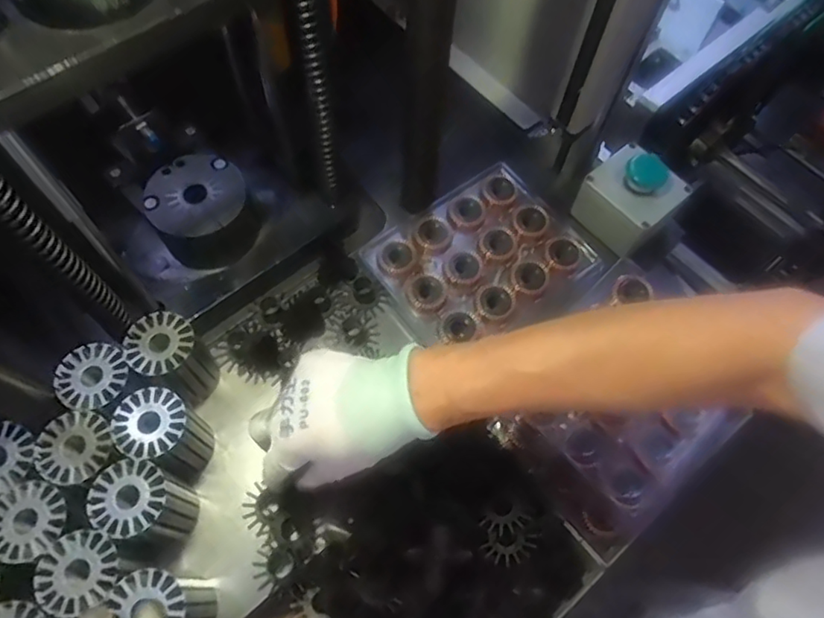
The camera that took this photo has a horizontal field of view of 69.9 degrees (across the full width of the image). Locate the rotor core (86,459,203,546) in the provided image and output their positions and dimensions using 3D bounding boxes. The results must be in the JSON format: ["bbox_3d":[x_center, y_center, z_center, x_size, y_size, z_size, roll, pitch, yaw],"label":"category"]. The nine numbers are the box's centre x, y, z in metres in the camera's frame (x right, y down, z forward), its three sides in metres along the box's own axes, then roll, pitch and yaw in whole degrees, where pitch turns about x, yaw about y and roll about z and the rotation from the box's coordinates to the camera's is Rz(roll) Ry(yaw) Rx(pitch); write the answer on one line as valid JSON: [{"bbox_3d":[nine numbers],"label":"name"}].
[{"bbox_3d":[-0.197,0.146,0.439,0.055,0.072,0.050,1,64,-2],"label":"rotor core"}]

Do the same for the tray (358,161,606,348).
[{"bbox_3d":[0.067,-0.048,0.576,0.183,0.044,0.149,-35,71,-17],"label":"tray"}]

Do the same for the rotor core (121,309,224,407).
[{"bbox_3d":[-0.195,0.043,0.490,0.050,0.076,0.052,-34,71,-17],"label":"rotor core"}]

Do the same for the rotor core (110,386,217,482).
[{"bbox_3d":[-0.192,0.099,0.464,0.055,0.075,0.049,27,66,10],"label":"rotor core"}]

